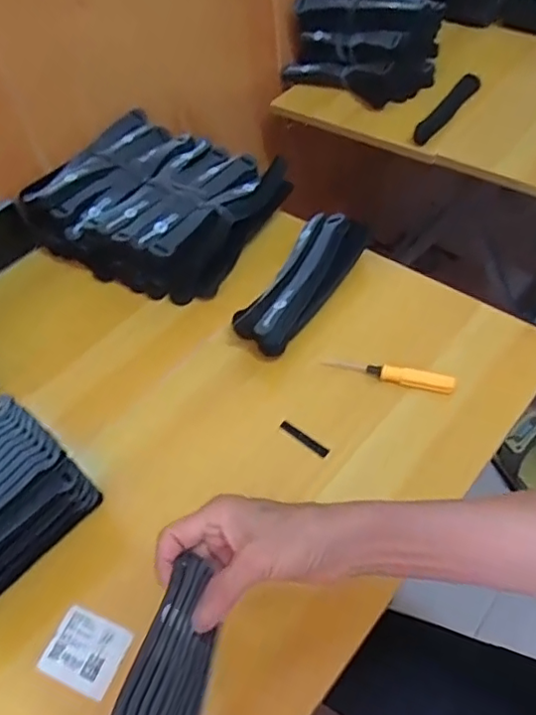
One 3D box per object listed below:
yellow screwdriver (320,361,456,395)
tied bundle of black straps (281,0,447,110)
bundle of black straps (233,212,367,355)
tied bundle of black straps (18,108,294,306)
[{"bbox_3d":[0.117,0.018,0.551,0.124,0.021,0.015,10,53,13],"label":"yellow screwdriver"},{"bbox_3d":[0.155,-0.502,0.887,0.217,0.140,0.144,29,59,25],"label":"tied bundle of black straps"},{"bbox_3d":[0.039,-0.088,0.626,0.068,0.050,0.214,22,57,22],"label":"bundle of black straps"},{"bbox_3d":[-0.142,-0.189,0.690,0.264,0.086,0.206,23,57,22],"label":"tied bundle of black straps"}]

